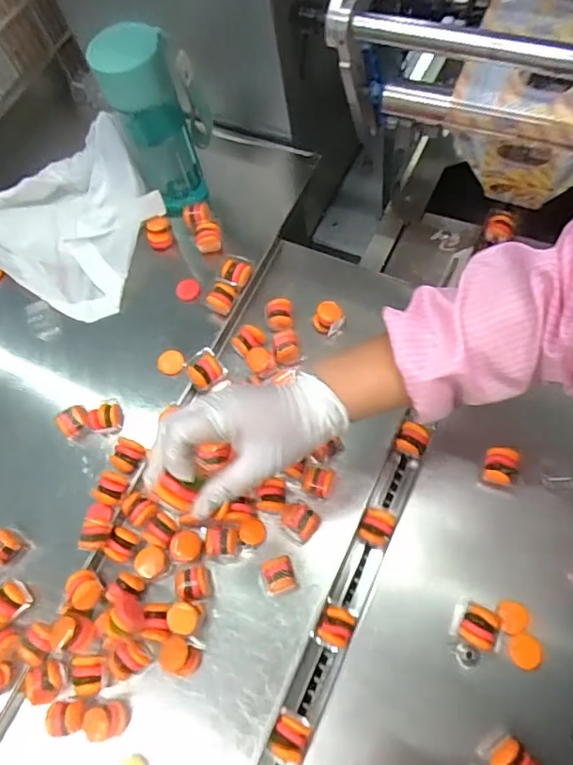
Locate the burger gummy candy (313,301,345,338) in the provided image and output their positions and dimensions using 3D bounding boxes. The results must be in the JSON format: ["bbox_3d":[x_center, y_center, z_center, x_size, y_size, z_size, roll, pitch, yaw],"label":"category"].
[{"bbox_3d":[0.050,-0.075,0.634,0.035,0.031,0.031,19,69,10],"label":"burger gummy candy"}]

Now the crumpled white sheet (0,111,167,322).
[{"bbox_3d":[-0.271,-0.214,0.669,0.197,0.105,0.208,25,70,12],"label":"crumpled white sheet"}]

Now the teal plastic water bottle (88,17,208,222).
[{"bbox_3d":[-0.158,-0.298,0.633,0.079,0.208,0.082,-28,69,-10],"label":"teal plastic water bottle"}]

